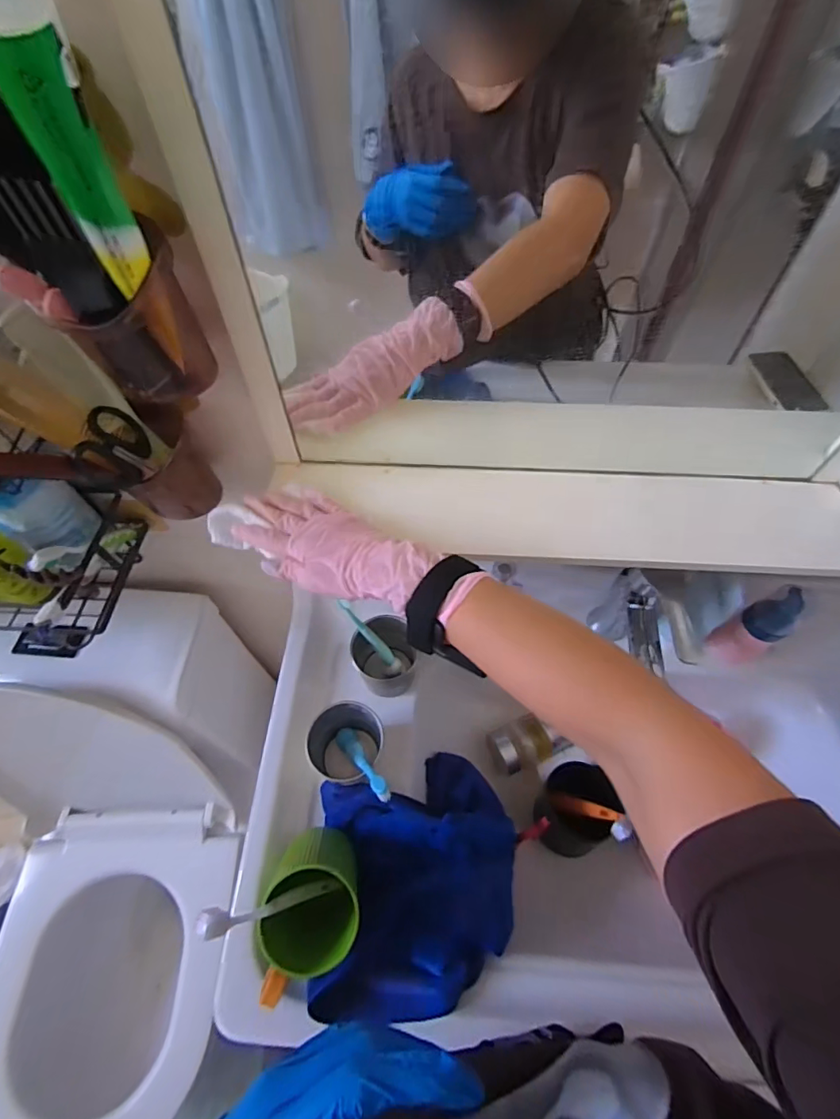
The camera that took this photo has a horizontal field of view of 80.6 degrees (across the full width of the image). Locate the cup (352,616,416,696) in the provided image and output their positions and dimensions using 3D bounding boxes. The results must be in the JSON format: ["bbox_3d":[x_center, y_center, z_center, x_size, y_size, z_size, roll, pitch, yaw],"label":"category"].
[{"bbox_3d":[-0.041,0.111,0.584,0.065,0.074,0.070,0,57,0],"label":"cup"}]

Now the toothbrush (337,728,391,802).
[{"bbox_3d":[-0.061,0.206,0.508,0.020,0.148,0.017,-32,103,-18],"label":"toothbrush"}]

